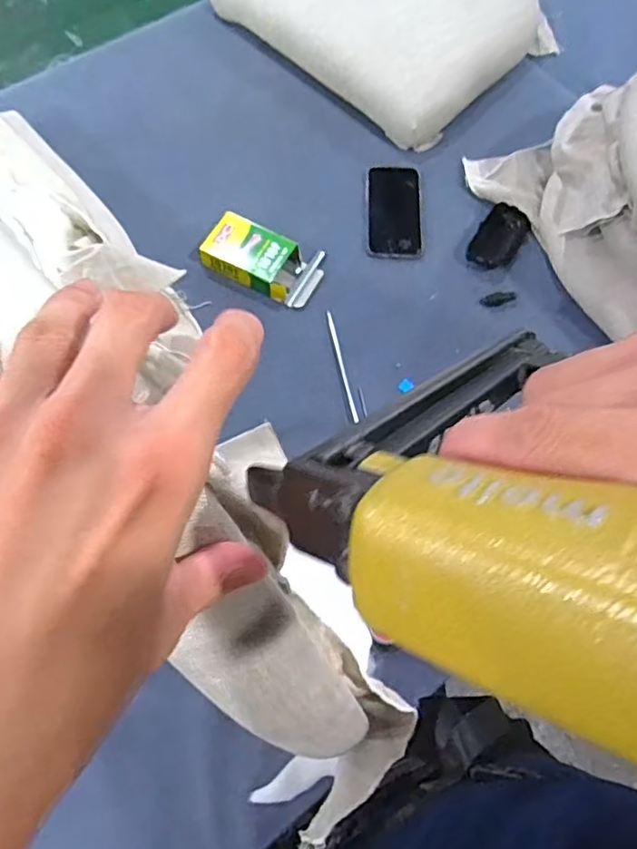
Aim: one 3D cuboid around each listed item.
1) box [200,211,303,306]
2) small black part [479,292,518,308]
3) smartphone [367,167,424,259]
[{"bbox_3d":[-0.090,-0.233,0.849,0.135,0.035,0.084,25,69,7],"label":"box"},{"bbox_3d":[0.249,-0.173,0.845,0.051,0.004,0.019,-16,70,-9],"label":"small black part"},{"bbox_3d":[0.111,-0.312,0.895,0.079,0.005,0.159,3,68,-2],"label":"smartphone"}]

